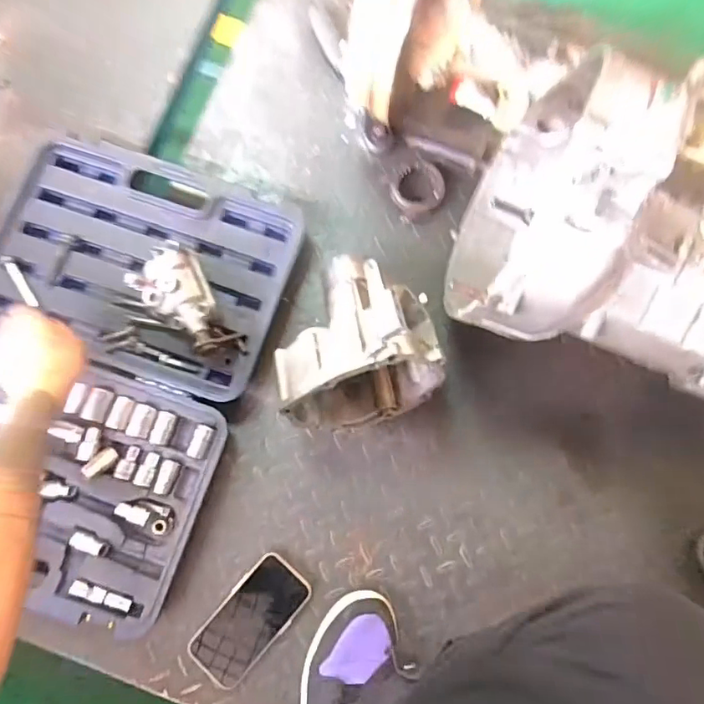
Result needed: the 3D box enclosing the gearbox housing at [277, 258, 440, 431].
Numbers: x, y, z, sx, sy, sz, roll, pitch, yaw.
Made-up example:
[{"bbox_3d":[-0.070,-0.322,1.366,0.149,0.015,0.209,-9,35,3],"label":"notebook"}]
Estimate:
[{"bbox_3d":[0.002,-0.015,0.607,0.180,0.163,0.189,0,79,0],"label":"gearbox housing"}]

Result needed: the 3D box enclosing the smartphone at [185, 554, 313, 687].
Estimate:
[{"bbox_3d":[-0.122,0.321,0.621,0.075,0.014,0.150,41,82,7],"label":"smartphone"}]

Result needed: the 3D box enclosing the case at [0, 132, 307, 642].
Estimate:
[{"bbox_3d":[-0.320,0.010,0.639,0.378,0.069,0.540,18,80,3],"label":"case"}]

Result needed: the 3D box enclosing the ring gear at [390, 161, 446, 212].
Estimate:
[{"bbox_3d":[0.091,-0.226,0.713,0.071,0.018,0.068,-3,79,-1],"label":"ring gear"}]

